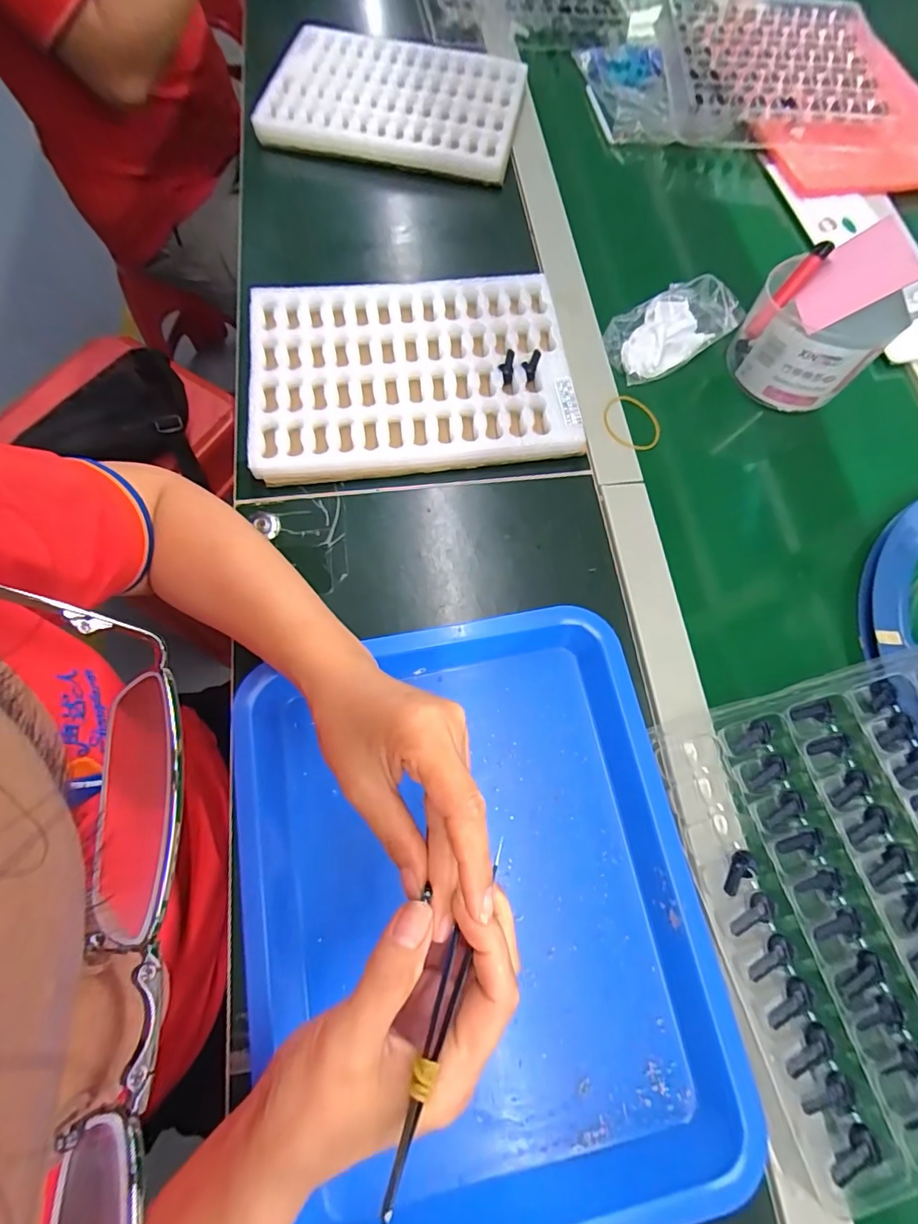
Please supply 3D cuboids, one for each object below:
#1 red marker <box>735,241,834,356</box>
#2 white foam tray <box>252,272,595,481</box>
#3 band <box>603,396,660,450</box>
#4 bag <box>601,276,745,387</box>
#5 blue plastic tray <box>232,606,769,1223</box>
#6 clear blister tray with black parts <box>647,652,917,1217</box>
[{"bbox_3d":[0.281,-0.272,0.436,0.013,0.093,0.016,49,43,14],"label":"red marker"},{"bbox_3d":[-0.041,-0.208,0.438,0.265,0.032,0.190,-7,71,-4],"label":"white foam tray"},{"bbox_3d":[0.156,-0.170,0.450,0.049,0.006,0.056,-24,79,-12],"label":"band"},{"bbox_3d":[0.199,-0.270,0.471,0.120,0.034,0.071,-31,74,-11],"label":"bag"},{"bbox_3d":[0.004,0.174,0.307,0.274,0.031,0.324,-12,72,-6],"label":"blue plastic tray"},{"bbox_3d":[0.280,0.168,0.319,0.266,0.024,0.250,-14,72,-6],"label":"clear blister tray with black parts"}]

